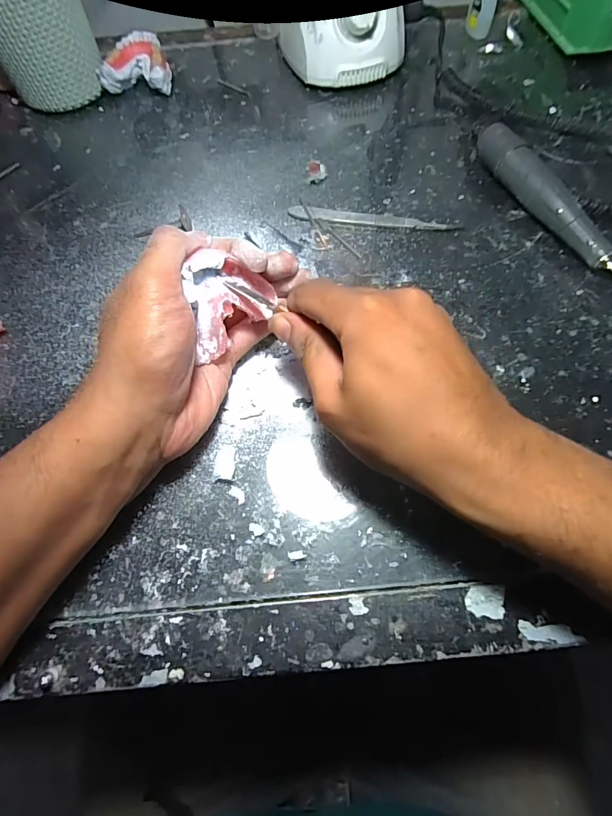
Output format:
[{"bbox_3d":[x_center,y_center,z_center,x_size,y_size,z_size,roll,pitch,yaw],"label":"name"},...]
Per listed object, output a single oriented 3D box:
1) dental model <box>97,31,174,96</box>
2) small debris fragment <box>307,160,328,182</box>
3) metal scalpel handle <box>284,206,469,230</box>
[{"bbox_3d":[-0.167,-0.339,0.407,0.065,0.035,0.052,0,65,2],"label":"dental model"},{"bbox_3d":[0.009,-0.202,0.349,0.017,0.008,0.017,-3,65,1],"label":"small debris fragment"},{"bbox_3d":[0.052,-0.149,0.322,0.131,0.004,0.016,9,66,6],"label":"metal scalpel handle"}]

